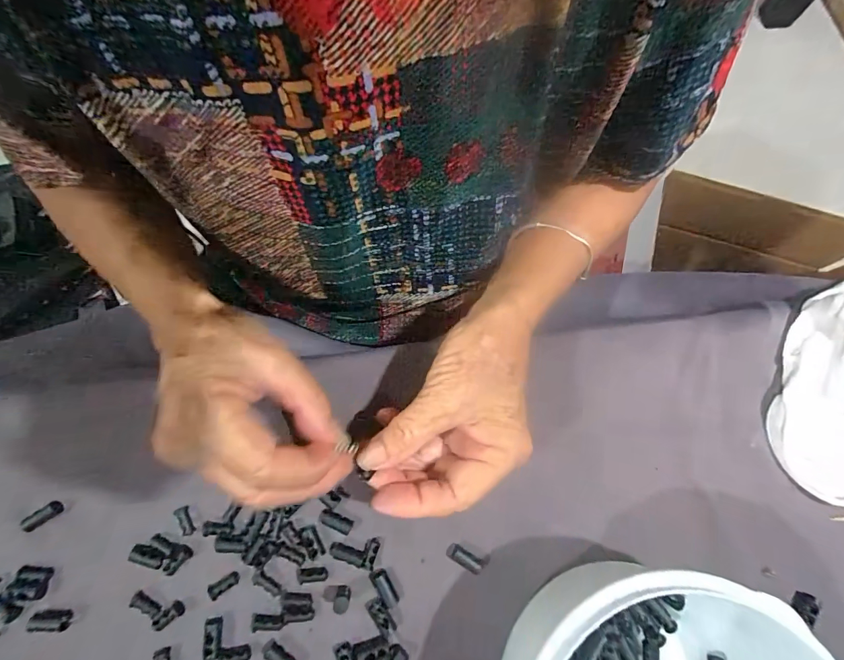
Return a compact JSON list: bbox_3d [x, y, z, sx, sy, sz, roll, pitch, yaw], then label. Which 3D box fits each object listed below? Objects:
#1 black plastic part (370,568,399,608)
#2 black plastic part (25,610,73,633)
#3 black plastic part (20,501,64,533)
[{"bbox_3d":[-0.022,0.154,0.233,0.010,0.008,0.022,-33,78,-10],"label":"black plastic part"},{"bbox_3d":[-0.210,0.164,0.219,0.022,0.006,0.010,-2,74,-2],"label":"black plastic part"},{"bbox_3d":[-0.228,0.112,0.234,0.020,0.006,0.008,-31,78,-10],"label":"black plastic part"}]

